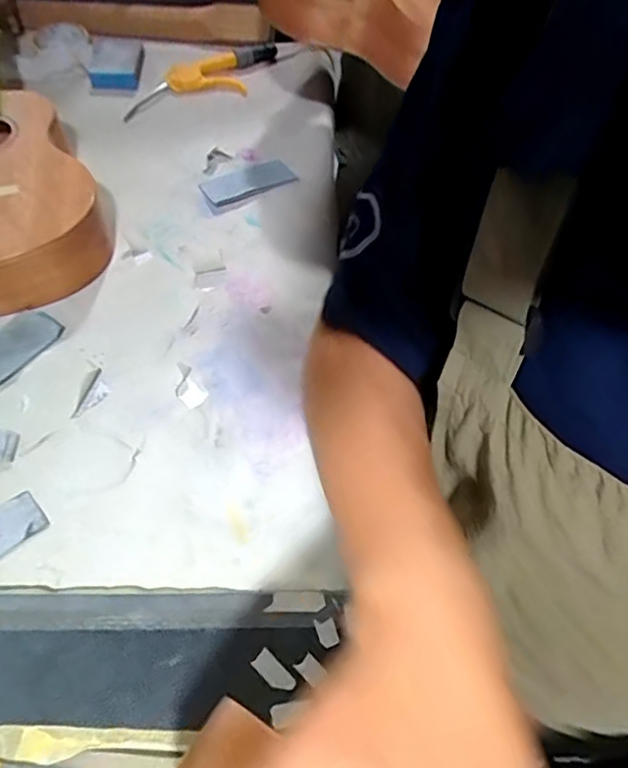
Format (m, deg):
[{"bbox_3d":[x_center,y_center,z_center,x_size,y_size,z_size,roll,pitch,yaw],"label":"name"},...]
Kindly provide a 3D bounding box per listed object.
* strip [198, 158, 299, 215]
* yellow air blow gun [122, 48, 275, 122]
[{"bbox_3d":[-0.083,-0.261,0.728,0.121,0.017,0.059,-28,61,-21],"label":"strip"},{"bbox_3d":[-0.158,-0.467,0.859,0.279,0.034,0.087,-31,62,-22],"label":"yellow air blow gun"}]

